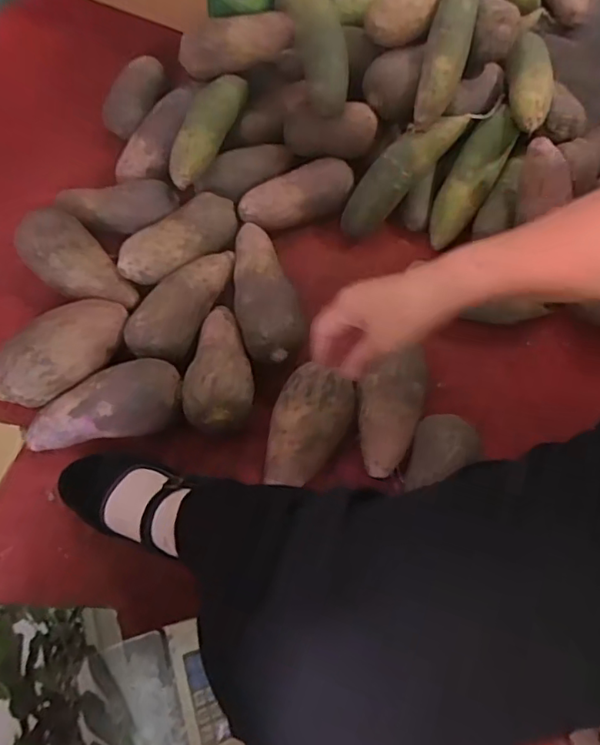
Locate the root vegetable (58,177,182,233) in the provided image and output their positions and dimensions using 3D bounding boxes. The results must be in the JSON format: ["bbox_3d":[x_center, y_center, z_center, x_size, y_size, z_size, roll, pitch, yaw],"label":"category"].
[{"bbox_3d":[-0.238,-0.217,0.741,0.155,0.044,0.061,-7,68,-4],"label":"root vegetable"}]

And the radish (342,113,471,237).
[{"bbox_3d":[0.135,-0.263,0.742,0.206,0.052,0.045,-42,72,16],"label":"radish"}]

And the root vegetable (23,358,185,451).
[{"bbox_3d":[-0.218,0.035,0.628,0.175,0.057,0.076,-11,68,-6],"label":"root vegetable"}]

